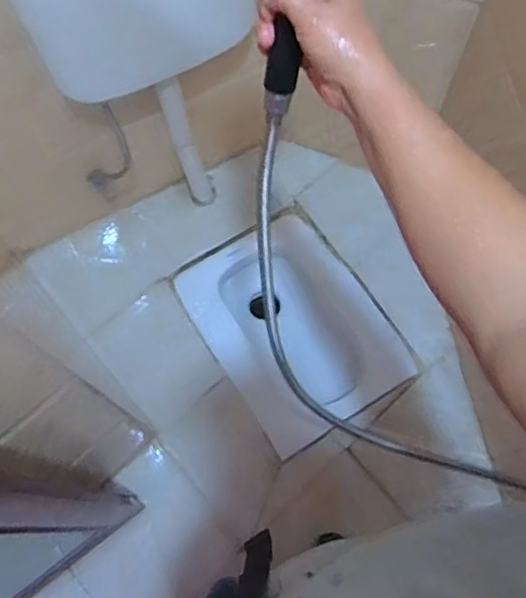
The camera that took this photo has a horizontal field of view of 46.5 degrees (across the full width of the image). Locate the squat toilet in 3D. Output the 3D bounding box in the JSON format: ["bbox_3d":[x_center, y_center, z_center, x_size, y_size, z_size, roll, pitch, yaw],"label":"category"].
[{"bbox_3d":[0.062,0.065,1.539,0.389,0.203,0.543,-31,72,-10],"label":"squat toilet"}]

